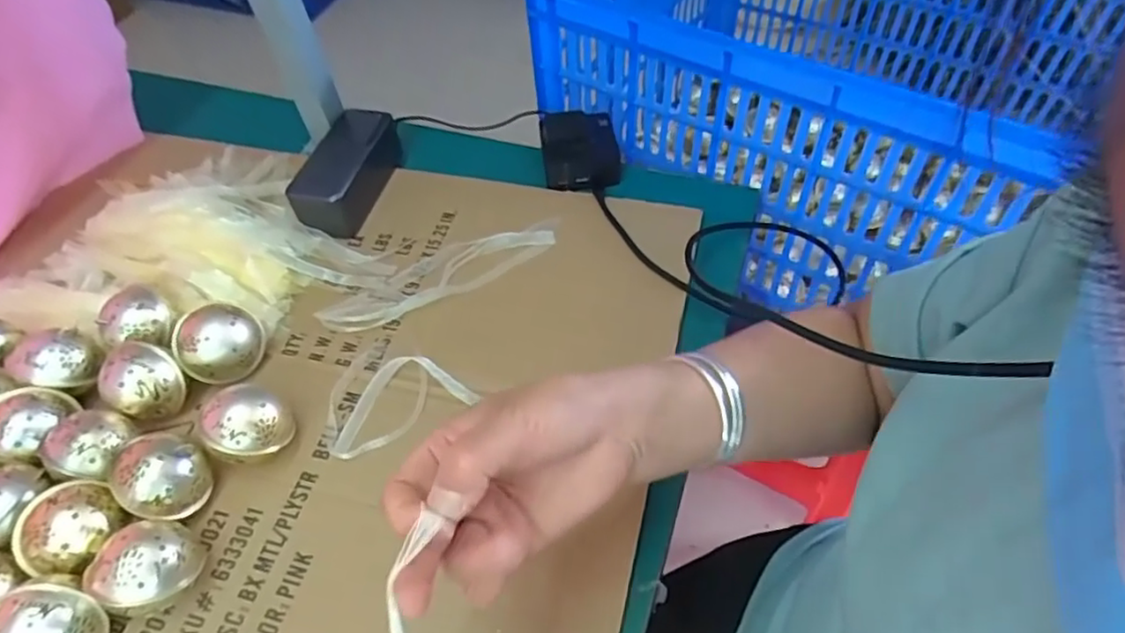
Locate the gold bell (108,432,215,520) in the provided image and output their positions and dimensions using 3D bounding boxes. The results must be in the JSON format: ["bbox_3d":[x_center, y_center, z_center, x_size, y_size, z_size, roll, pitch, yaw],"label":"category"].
[{"bbox_3d":[-0.261,0.106,0.423,0.048,0.049,0.051,-2,53,2],"label":"gold bell"}]

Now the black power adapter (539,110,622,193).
[{"bbox_3d":[0.017,-0.161,0.613,0.074,0.036,0.080,-9,53,-3],"label":"black power adapter"}]

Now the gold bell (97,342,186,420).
[{"bbox_3d":[-0.298,0.048,0.457,0.044,0.040,0.046,-2,53,2],"label":"gold bell"}]

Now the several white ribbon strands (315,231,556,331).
[{"bbox_3d":[-0.103,-0.037,0.542,0.200,0.014,0.056,-22,54,-13],"label":"several white ribbon strands"}]

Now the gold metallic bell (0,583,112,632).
[{"bbox_3d":[-0.296,0.182,0.371,0.057,0.055,0.049,5,53,9],"label":"gold metallic bell"}]

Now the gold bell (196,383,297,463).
[{"bbox_3d":[-0.214,0.077,0.441,0.051,0.050,0.053,-2,53,2],"label":"gold bell"}]

